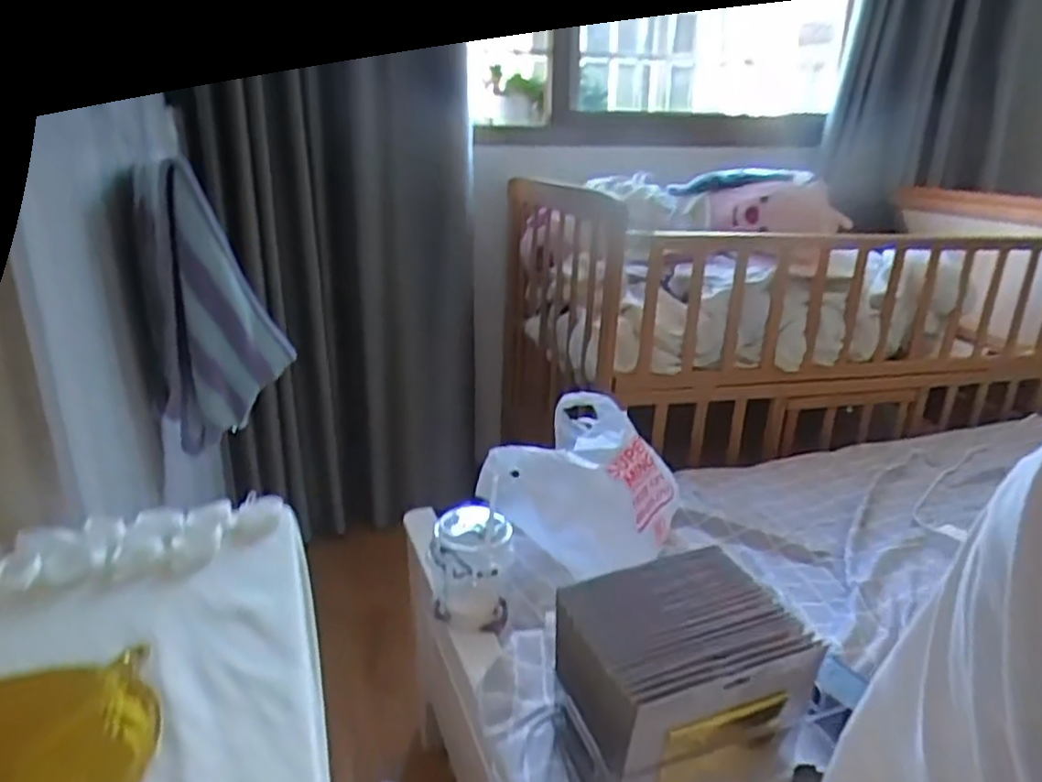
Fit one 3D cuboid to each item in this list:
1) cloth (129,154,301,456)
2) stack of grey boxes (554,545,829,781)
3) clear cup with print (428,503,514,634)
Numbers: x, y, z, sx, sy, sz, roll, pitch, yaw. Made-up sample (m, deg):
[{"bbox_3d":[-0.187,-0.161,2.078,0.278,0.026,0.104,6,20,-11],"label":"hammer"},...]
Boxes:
[{"bbox_3d":[-0.320,-0.081,0.763,0.138,0.293,0.112,-8,21,-22],"label":"cloth"},{"bbox_3d":[0.147,0.280,0.695,0.201,0.164,0.157,-6,21,-18],"label":"stack of grey boxes"},{"bbox_3d":[-0.061,0.220,0.887,0.099,0.136,0.082,-1,19,-3],"label":"clear cup with print"}]

